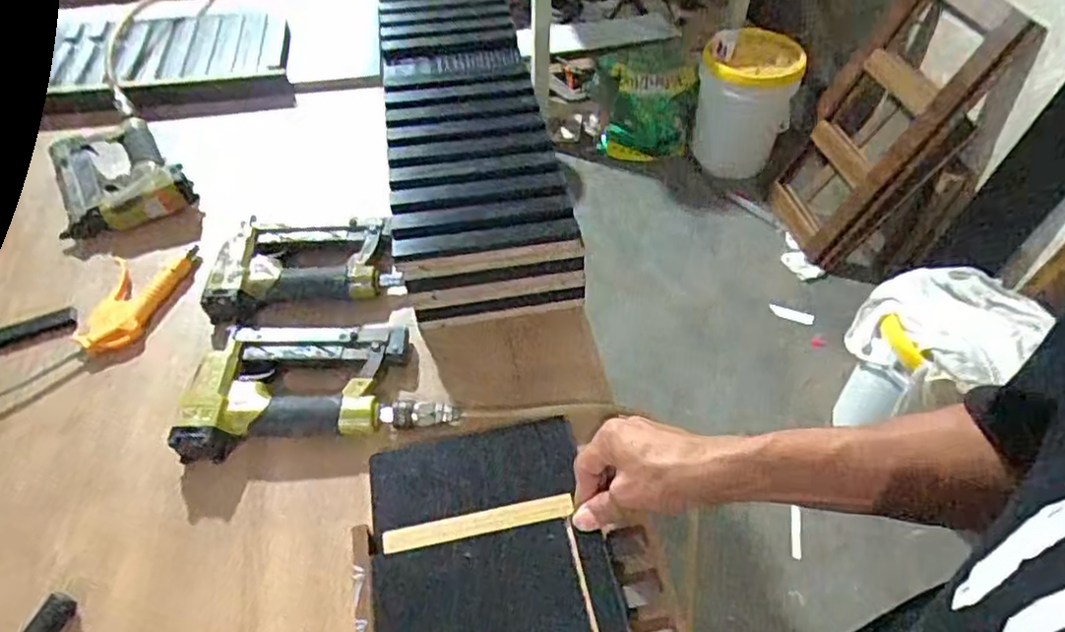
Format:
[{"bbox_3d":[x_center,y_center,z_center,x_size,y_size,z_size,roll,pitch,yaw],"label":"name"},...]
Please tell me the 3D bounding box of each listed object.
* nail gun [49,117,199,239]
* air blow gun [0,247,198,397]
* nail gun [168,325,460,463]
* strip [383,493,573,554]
[{"bbox_3d":[-0.510,-0.172,0.820,0.145,0.047,0.189,-25,54,-20],"label":"nail gun"},{"bbox_3d":[-0.444,0.006,0.685,0.088,0.029,0.211,13,51,11],"label":"air blow gun"},{"bbox_3d":[-0.203,0.059,0.633,0.233,0.041,0.132,-8,50,-7],"label":"nail gun"},{"bbox_3d":[-0.042,0.162,0.524,0.146,0.005,0.023,-9,41,-9],"label":"strip"}]

